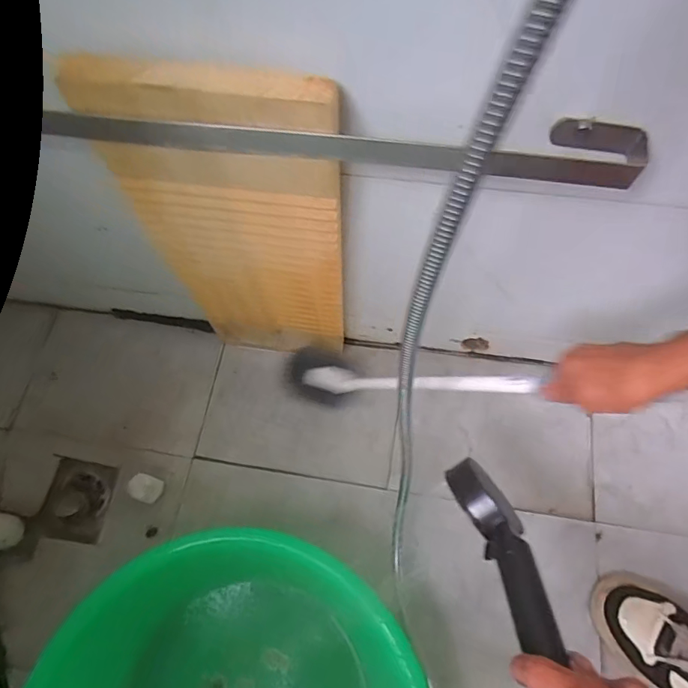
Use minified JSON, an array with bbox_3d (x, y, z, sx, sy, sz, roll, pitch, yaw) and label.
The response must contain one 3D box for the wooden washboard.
[{"bbox_3d":[-0.105,-0.095,0.539,0.205,0.486,0.017,8,68,3],"label":"wooden washboard"}]

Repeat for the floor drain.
[{"bbox_3d":[-0.407,0.239,0.724,0.097,0.025,0.110,9,76,2],"label":"floor drain"}]

